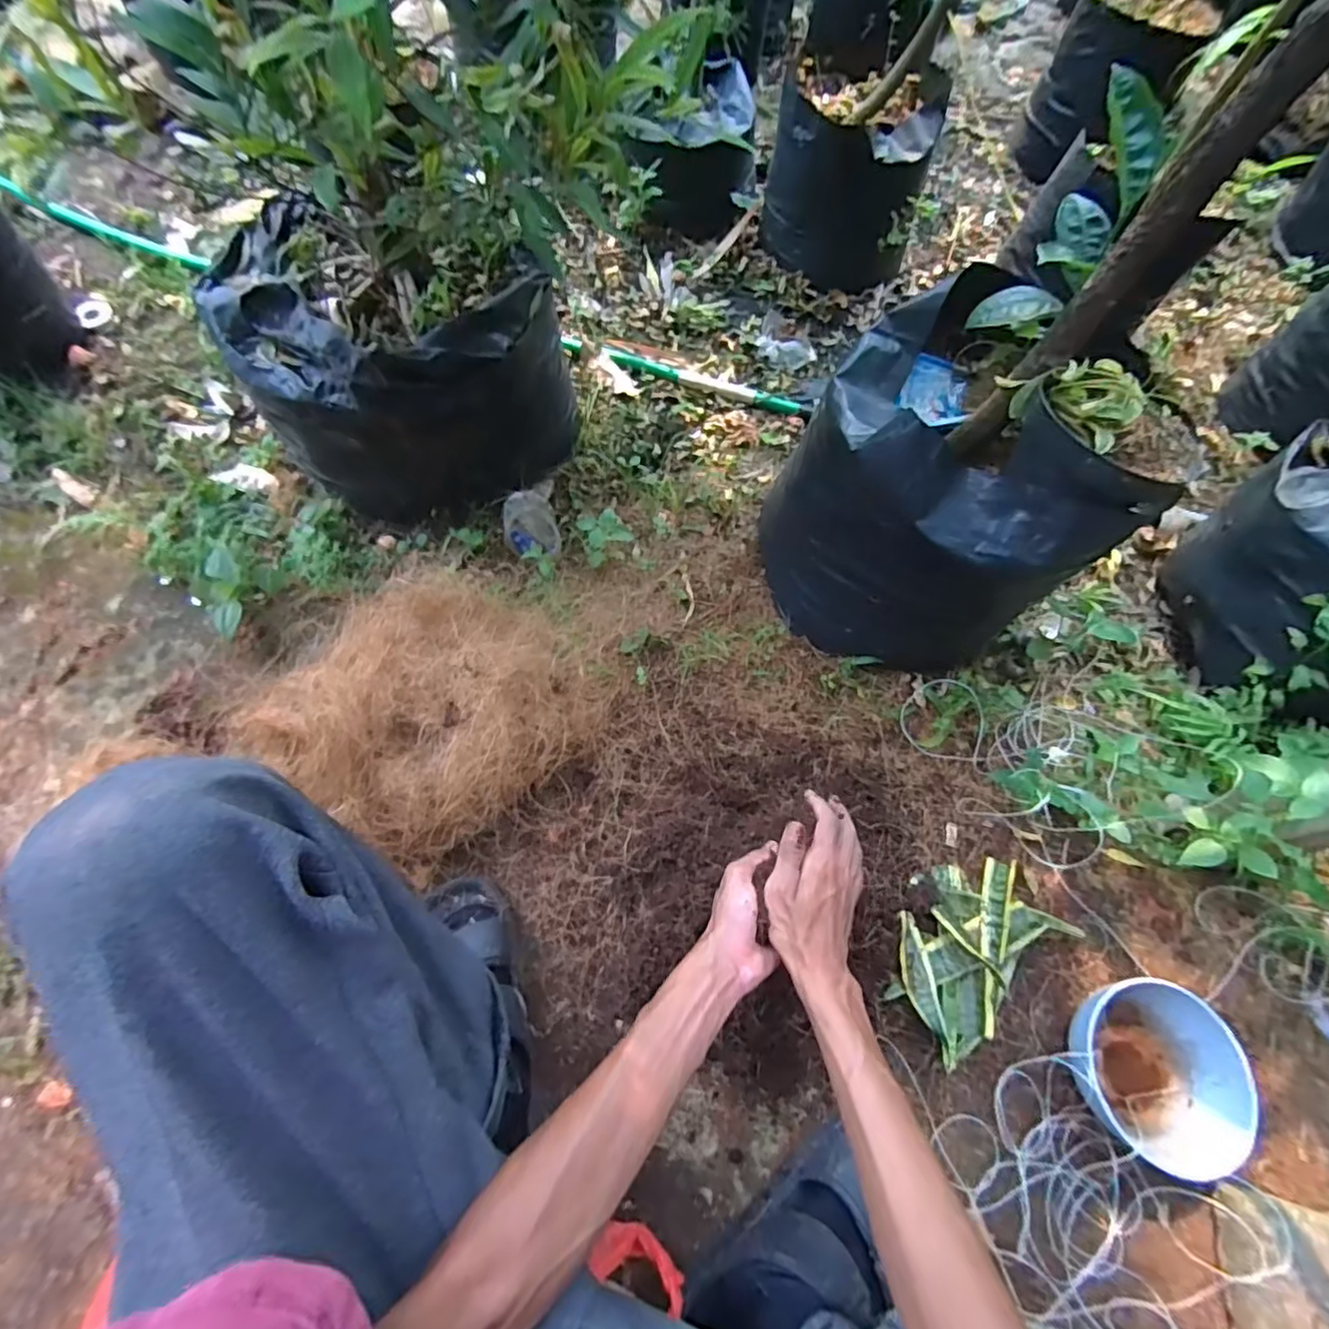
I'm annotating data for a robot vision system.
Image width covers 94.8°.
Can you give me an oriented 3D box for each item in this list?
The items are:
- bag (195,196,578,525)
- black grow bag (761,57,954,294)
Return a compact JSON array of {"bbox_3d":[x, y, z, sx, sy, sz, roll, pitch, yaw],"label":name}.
[{"bbox_3d":[-0.321,-0.374,0.749,0.329,0.237,0.343,-41,74,-20],"label":"bag"},{"bbox_3d":[0.313,-0.830,1.069,0.266,0.245,0.210,15,65,4],"label":"black grow bag"}]

